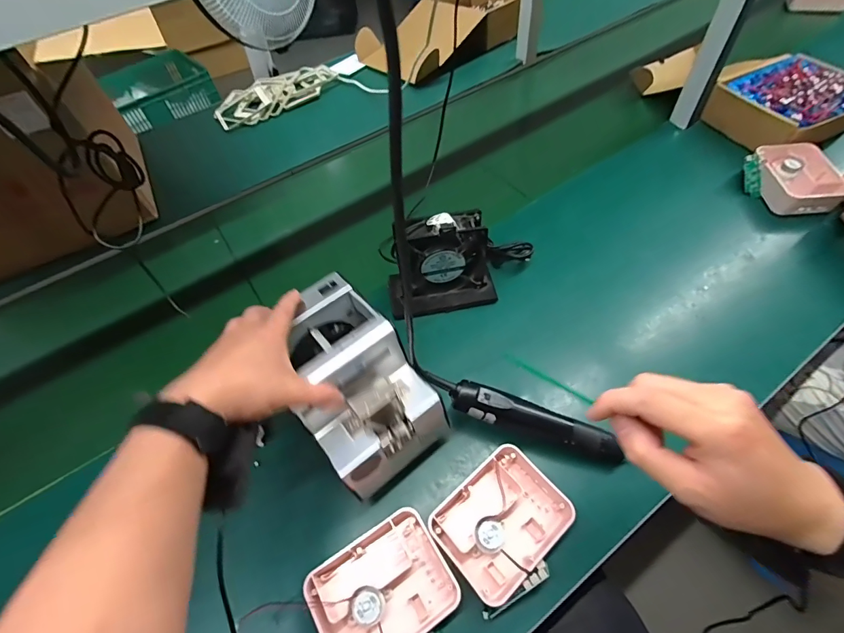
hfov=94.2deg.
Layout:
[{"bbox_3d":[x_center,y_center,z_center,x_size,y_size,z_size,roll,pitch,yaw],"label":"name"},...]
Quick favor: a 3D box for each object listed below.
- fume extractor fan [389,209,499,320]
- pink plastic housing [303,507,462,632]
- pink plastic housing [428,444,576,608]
[{"bbox_3d":[0.025,-0.075,0.543,0.154,0.141,0.068,-9,54,-1],"label":"fume extractor fan"},{"bbox_3d":[-0.037,0.272,0.390,0.127,0.047,0.101,-30,57,-15],"label":"pink plastic housing"},{"bbox_3d":[0.084,0.215,0.415,0.128,0.042,0.100,-36,59,-19],"label":"pink plastic housing"}]

